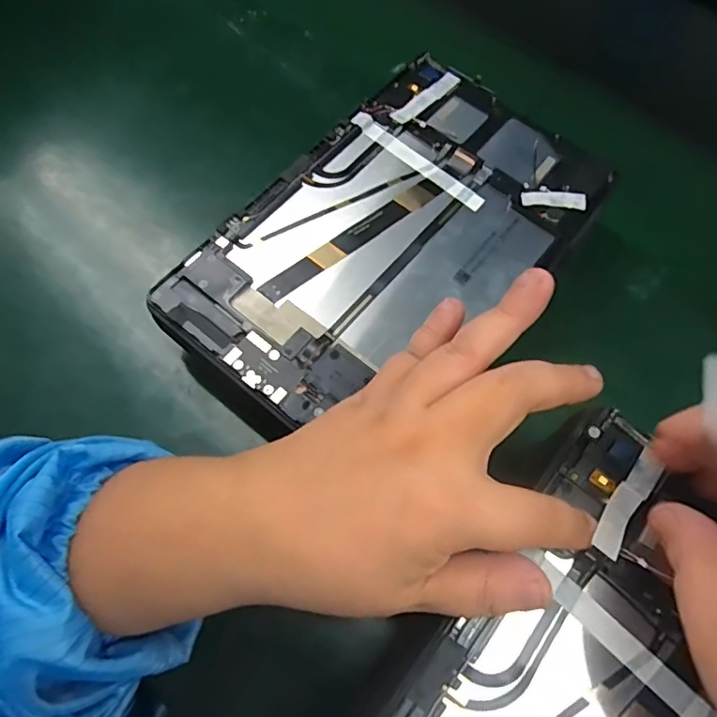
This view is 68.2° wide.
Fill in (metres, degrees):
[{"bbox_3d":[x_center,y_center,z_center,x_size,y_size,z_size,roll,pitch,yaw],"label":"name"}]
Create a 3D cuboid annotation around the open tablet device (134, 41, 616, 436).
[{"bbox_3d":[0.022,-0.069,0.289,0.144,0.009,0.237,37,69,14],"label":"open tablet device"}]

